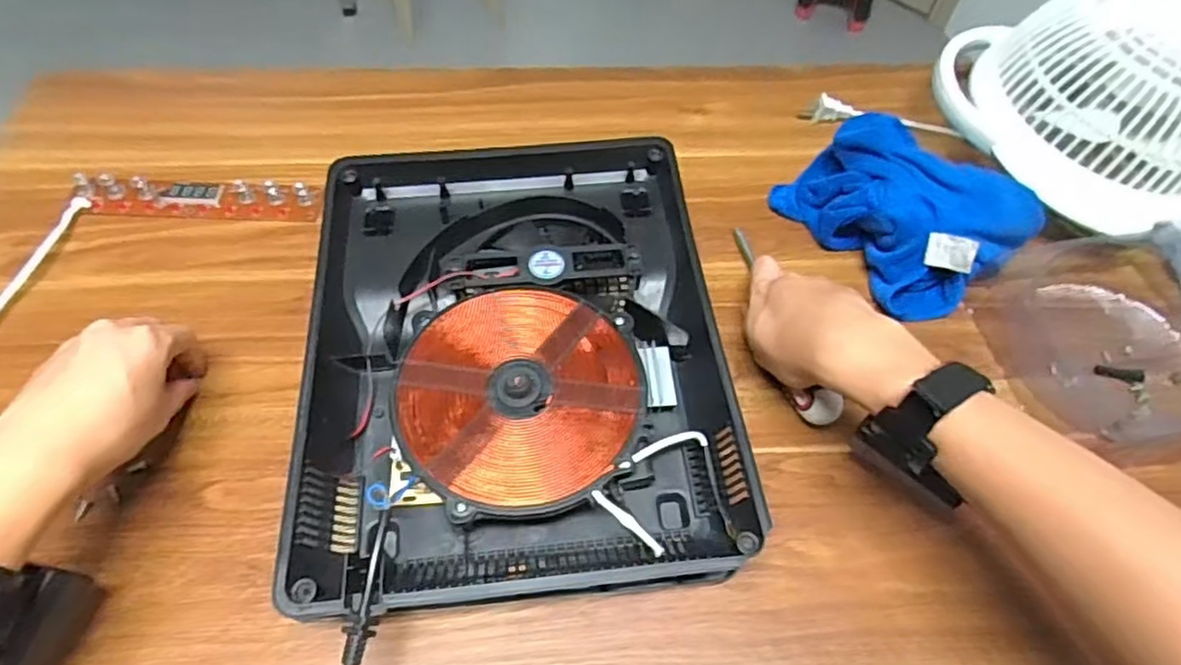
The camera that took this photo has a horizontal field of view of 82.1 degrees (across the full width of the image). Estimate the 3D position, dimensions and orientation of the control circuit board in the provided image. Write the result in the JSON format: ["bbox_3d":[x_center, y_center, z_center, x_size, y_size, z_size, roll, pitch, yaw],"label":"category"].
[{"bbox_3d":[-0.329,-0.112,0.567,0.200,0.012,0.034,2,58,-1],"label":"control circuit board"}]

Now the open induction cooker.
[{"bbox_3d":[-0.052,0.002,0.477,0.266,0.059,0.346,-5,58,-5],"label":"open induction cooker"}]

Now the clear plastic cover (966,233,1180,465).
[{"bbox_3d":[0.412,0.004,0.516,0.198,0.041,0.175,-8,58,-7],"label":"clear plastic cover"}]

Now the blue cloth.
[{"bbox_3d":[0.257,-0.106,0.553,0.131,0.072,0.164,-27,62,-17],"label":"blue cloth"}]

